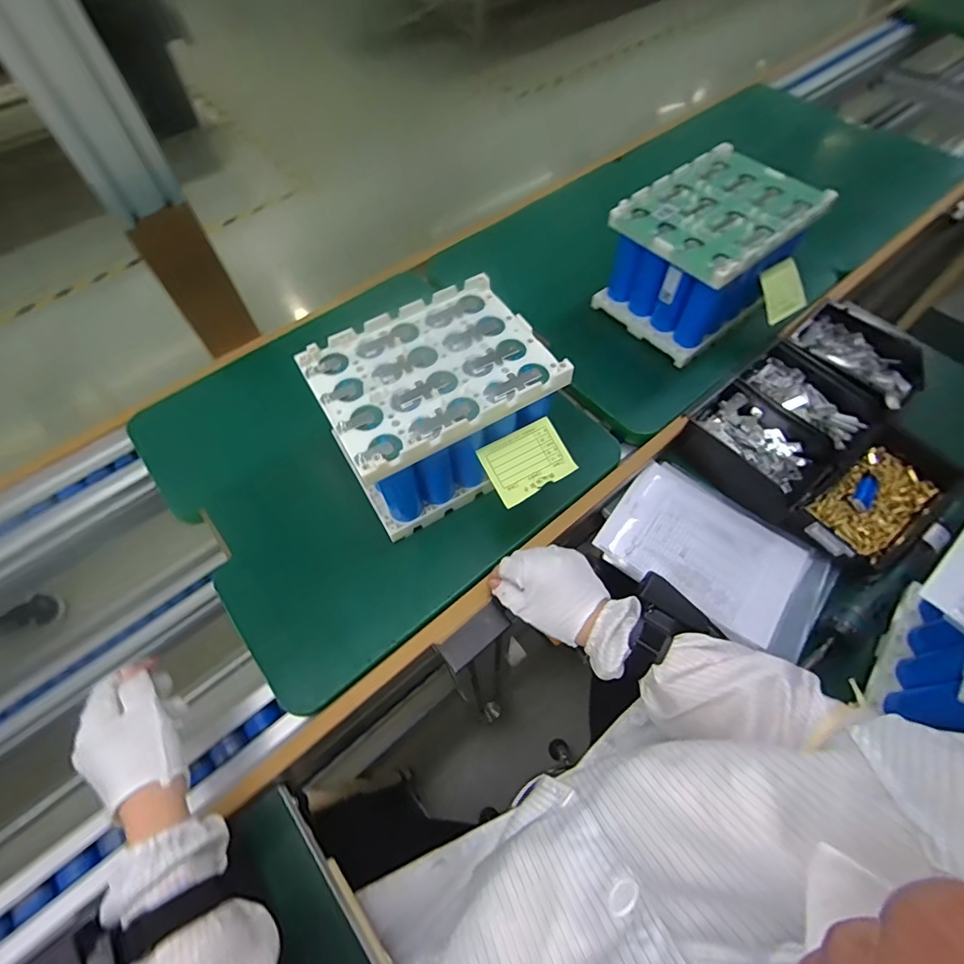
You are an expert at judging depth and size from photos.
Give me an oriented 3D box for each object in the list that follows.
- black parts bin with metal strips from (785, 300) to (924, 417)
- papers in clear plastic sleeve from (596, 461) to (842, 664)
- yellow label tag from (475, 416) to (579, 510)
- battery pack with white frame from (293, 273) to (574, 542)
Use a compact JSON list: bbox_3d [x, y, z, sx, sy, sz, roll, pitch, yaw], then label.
[{"bbox_3d":[0.514,-0.170,0.663,0.130,0.054,0.173,-34,62,-23],"label":"black parts bin with metal strips"},{"bbox_3d":[0.286,0.086,0.588,0.246,0.018,0.168,33,60,20],"label":"papers in clear plastic sleeve"},{"bbox_3d":[0.049,-0.023,0.513,0.090,0.011,0.069,-27,82,-14],"label":"yellow label tag"},{"bbox_3d":[-0.054,-0.072,0.564,0.227,0.184,0.178,-25,59,-18],"label":"battery pack with white frame"}]

